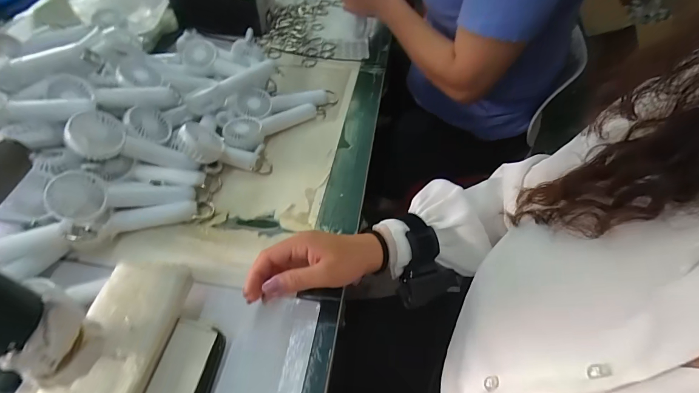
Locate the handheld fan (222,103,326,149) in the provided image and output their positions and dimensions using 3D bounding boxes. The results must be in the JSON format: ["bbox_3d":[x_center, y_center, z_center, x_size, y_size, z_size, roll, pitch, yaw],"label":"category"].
[{"bbox_3d":[-0.109,-0.110,0.529,0.158,0.031,0.057,-20,53,-13],"label":"handheld fan"}]

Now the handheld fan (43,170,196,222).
[{"bbox_3d":[-0.270,0.000,0.420,0.150,0.030,0.056,0,49,-24],"label":"handheld fan"}]

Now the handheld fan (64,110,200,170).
[{"bbox_3d":[-0.271,-0.061,0.441,0.141,0.030,0.051,21,42,-33],"label":"handheld fan"}]

